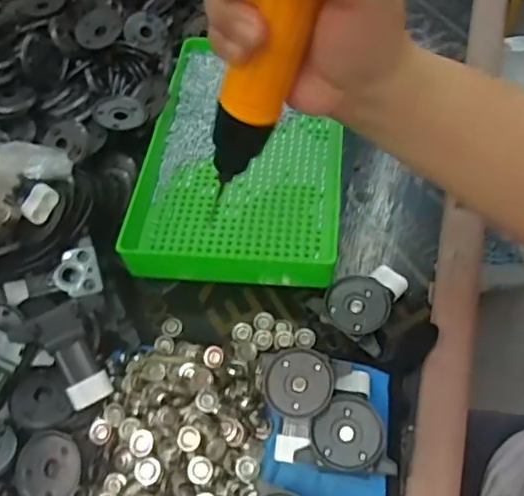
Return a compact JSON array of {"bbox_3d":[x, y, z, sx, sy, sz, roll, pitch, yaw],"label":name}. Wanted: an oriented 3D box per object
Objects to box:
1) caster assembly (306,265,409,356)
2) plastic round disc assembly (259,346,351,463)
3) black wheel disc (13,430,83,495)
[{"bbox_3d":[0.067,0.034,0.403,0.053,0.026,0.065,28,63,20],"label":"caster assembly"},{"bbox_3d":[0.019,0.095,0.365,0.052,0.031,0.062,13,59,12],"label":"plastic round disc assembly"},{"bbox_3d":[-0.129,0.133,0.358,0.040,0.007,0.042,-4,73,12],"label":"black wheel disc"}]

